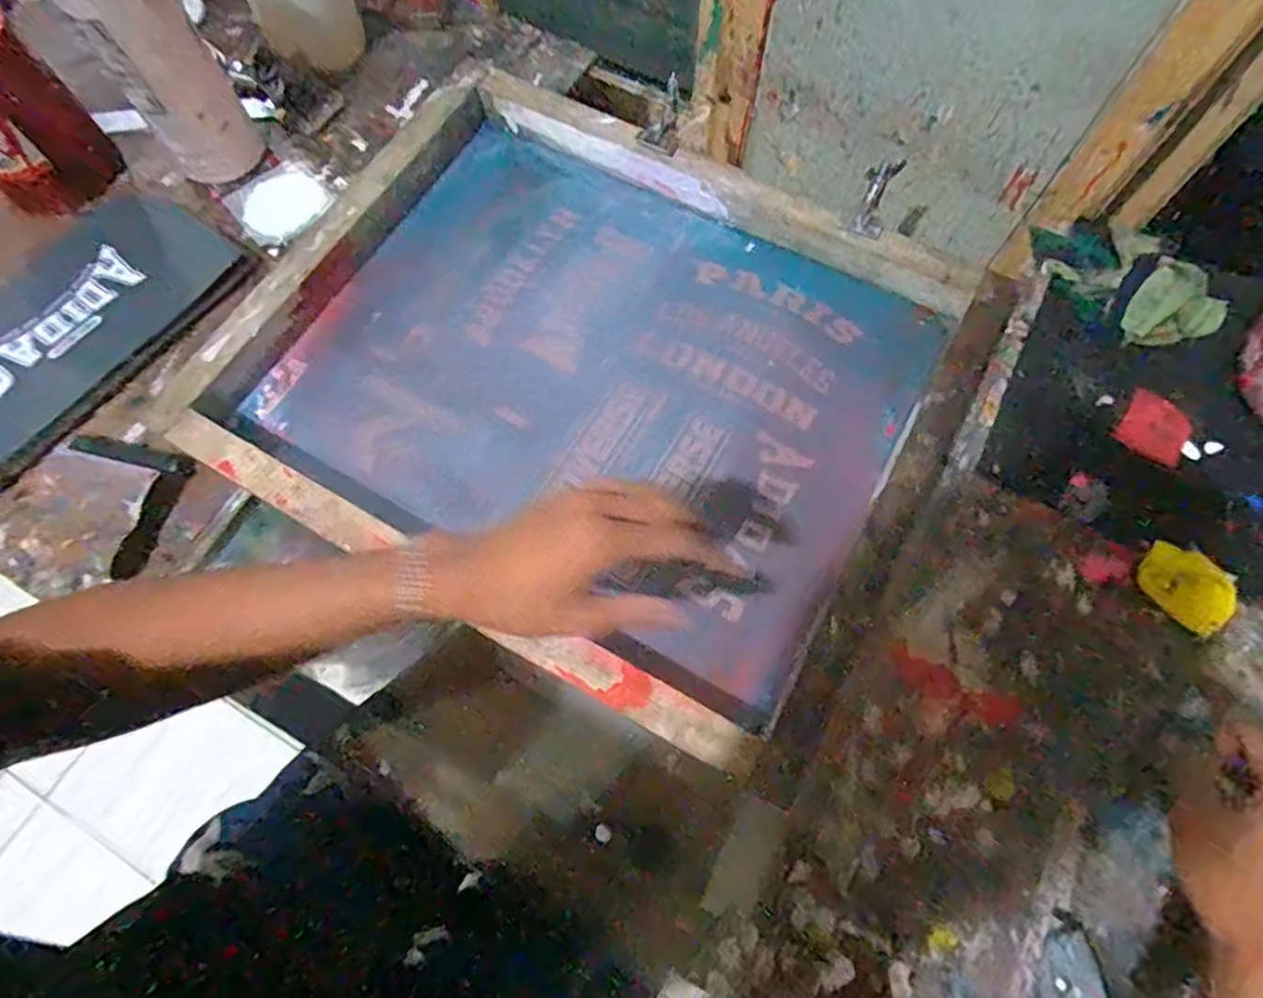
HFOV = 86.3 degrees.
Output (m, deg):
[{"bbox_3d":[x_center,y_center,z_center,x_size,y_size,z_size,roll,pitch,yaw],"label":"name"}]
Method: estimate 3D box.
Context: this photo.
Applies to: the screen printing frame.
[{"bbox_3d":[-0.032,-0.121,0.566,0.550,0.038,0.474,28,72,12],"label":"screen printing frame"}]

